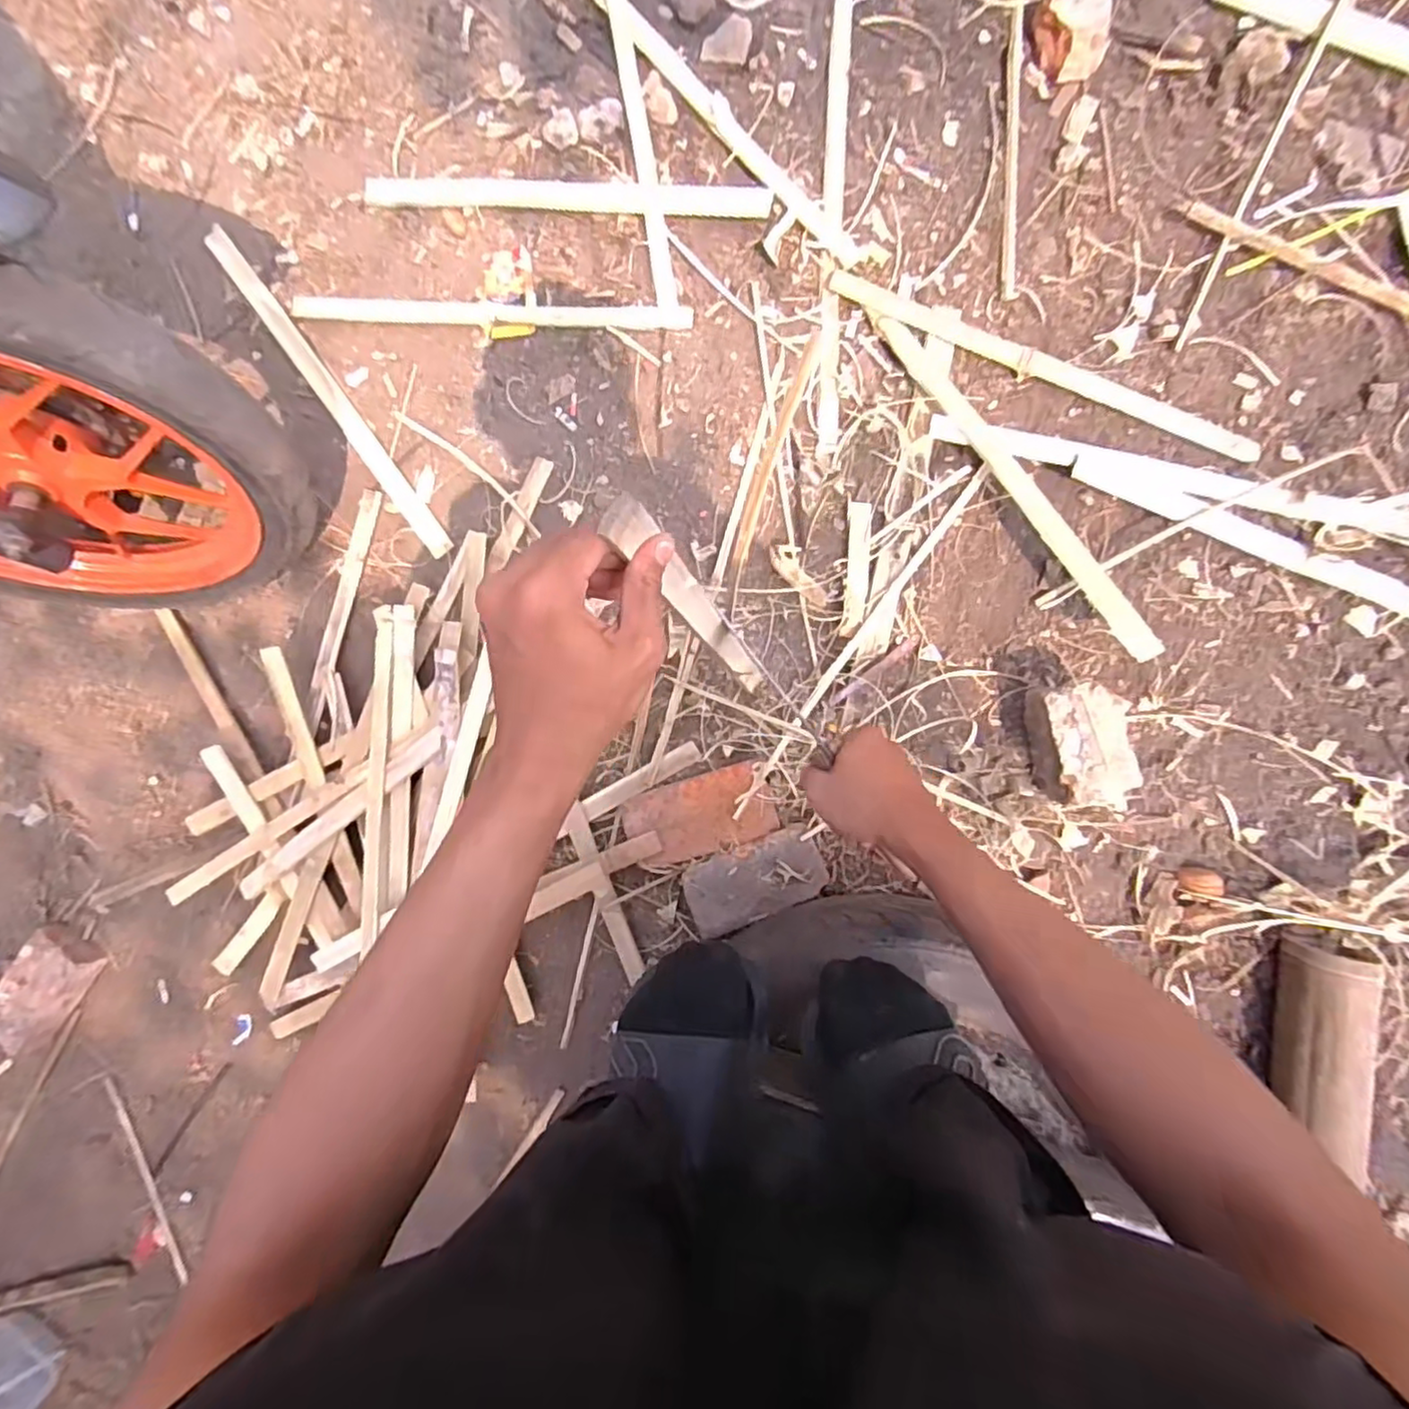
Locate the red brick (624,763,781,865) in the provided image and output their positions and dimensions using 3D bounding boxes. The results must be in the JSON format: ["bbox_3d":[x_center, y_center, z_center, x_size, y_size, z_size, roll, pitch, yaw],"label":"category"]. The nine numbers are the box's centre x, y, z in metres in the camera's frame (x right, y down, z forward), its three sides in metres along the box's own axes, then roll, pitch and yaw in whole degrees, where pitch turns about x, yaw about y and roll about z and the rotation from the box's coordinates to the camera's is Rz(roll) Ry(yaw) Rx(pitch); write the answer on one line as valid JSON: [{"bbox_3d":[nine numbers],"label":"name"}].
[{"bbox_3d":[-0.004,0.128,0.780,0.167,0.038,0.085,-19,85,6],"label":"red brick"}]

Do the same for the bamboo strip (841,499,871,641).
[{"bbox_3d":[0.177,-0.157,0.779,0.026,0.008,0.155,5,88,7],"label":"bamboo strip"}]

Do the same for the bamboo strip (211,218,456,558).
[{"bbox_3d":[-0.489,-0.405,0.867,0.030,0.010,0.537,-37,84,4],"label":"bamboo strip"}]

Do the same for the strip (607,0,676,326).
[{"bbox_3d":[-0.086,-0.735,0.831,0.027,0.008,0.545,-9,86,6],"label":"strip"}]

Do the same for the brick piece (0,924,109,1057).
[{"bbox_3d":[-0.874,0.376,0.884,0.091,0.038,0.175,39,92,7],"label":"brick piece"}]

